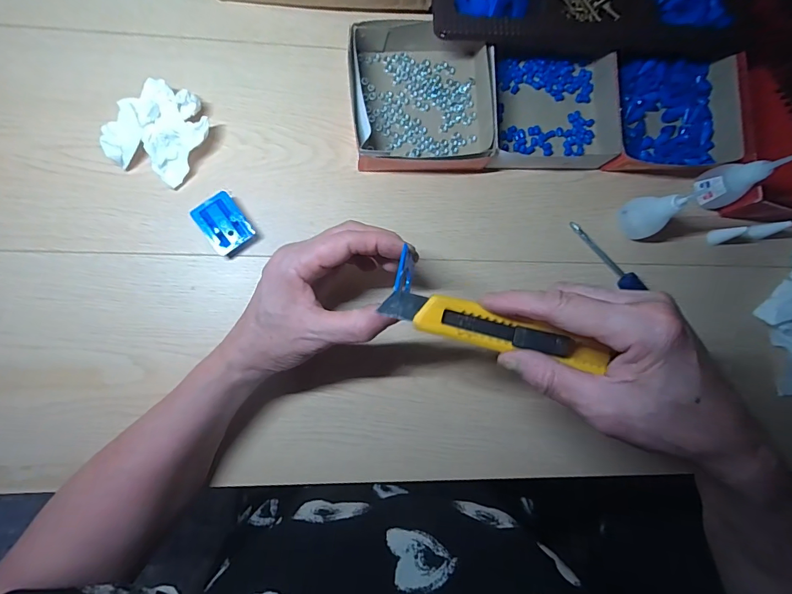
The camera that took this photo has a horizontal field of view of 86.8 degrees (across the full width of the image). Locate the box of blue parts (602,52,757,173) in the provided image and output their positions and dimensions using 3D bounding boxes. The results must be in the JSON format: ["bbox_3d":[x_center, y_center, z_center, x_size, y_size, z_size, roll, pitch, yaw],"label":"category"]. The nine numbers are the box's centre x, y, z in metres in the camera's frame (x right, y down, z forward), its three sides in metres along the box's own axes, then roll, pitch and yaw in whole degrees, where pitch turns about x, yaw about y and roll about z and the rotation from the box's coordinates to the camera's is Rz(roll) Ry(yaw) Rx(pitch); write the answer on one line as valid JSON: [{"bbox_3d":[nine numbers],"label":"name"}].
[{"bbox_3d":[0.260,-0.174,0.393,0.125,0.040,0.111,0,85,-6],"label":"box of blue parts"}]

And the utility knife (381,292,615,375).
[{"bbox_3d":[0.062,0.021,0.259,0.139,0.010,0.023,14,84,0],"label":"utility knife"}]

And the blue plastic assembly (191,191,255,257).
[{"bbox_3d":[-0.145,-0.062,0.356,0.036,0.016,0.044,-34,89,-7],"label":"blue plastic assembly"}]

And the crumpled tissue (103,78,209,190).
[{"bbox_3d":[-0.198,-0.139,0.353,0.064,0.033,0.081,35,83,-2],"label":"crumpled tissue"}]

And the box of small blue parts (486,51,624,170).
[{"bbox_3d":[0.144,-0.175,0.389,0.115,0.038,0.111,0,85,-6],"label":"box of small blue parts"}]

